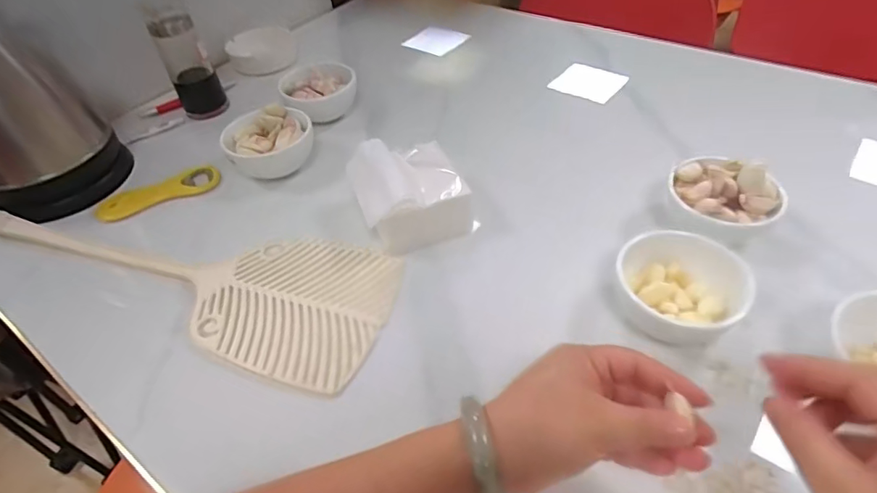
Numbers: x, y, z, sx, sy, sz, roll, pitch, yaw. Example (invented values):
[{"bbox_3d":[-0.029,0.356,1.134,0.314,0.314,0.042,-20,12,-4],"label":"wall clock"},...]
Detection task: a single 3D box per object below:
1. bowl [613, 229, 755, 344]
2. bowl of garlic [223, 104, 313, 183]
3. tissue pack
[{"bbox_3d":[0.187,0.032,0.397,0.095,0.047,0.099,24,53,26],"label":"bowl"},{"bbox_3d":[-0.197,-0.122,0.581,0.095,0.055,0.100,-25,49,-18],"label":"bowl of garlic"},{"bbox_3d":[-0.027,-0.050,0.484,0.099,0.070,0.106,-20,47,-13],"label":"tissue pack"}]

